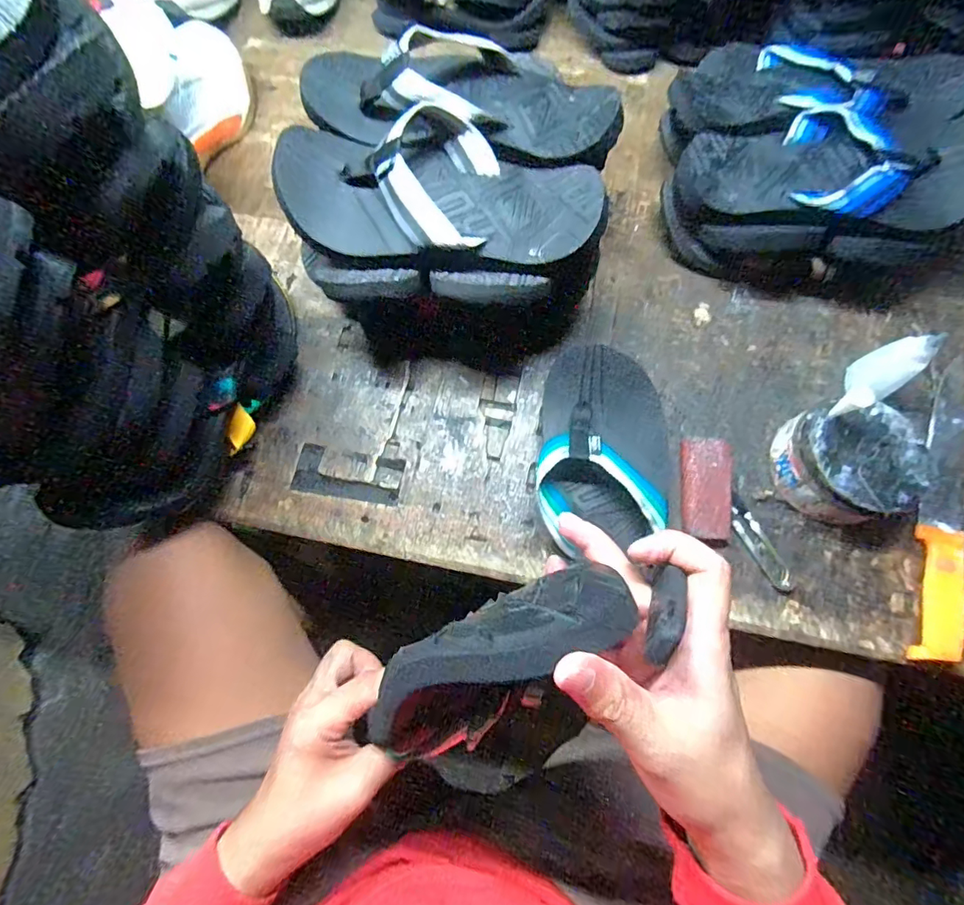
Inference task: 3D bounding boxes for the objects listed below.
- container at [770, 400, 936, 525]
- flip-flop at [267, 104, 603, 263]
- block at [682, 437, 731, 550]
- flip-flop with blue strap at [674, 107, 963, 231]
[{"bbox_3d":[0.313,0.010,0.412,0.097,0.065,0.092,0,72,1],"label":"container"},{"bbox_3d":[-0.038,-0.207,0.386,0.270,0.057,0.120,7,72,3],"label":"flip-flop"},{"bbox_3d":[0.199,0.035,0.431,0.039,0.020,0.092,5,72,3],"label":"block"},{"bbox_3d":[0.324,-0.254,0.439,0.274,0.044,0.101,7,72,4],"label":"flip-flop with blue strap"}]

